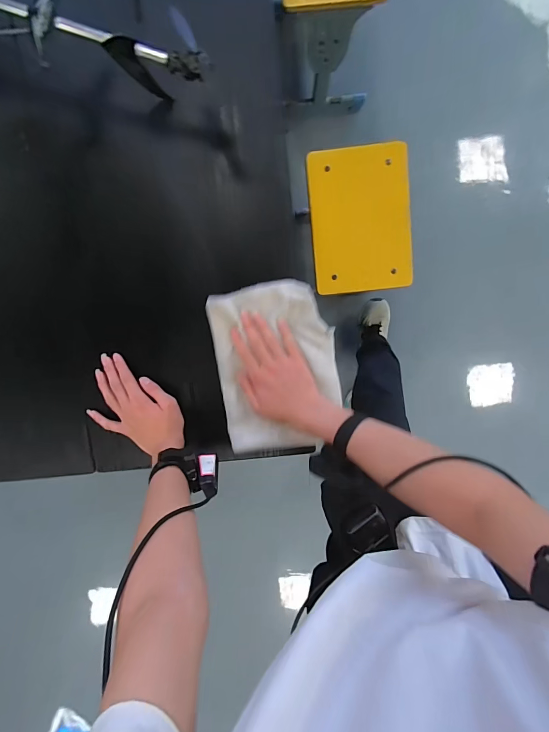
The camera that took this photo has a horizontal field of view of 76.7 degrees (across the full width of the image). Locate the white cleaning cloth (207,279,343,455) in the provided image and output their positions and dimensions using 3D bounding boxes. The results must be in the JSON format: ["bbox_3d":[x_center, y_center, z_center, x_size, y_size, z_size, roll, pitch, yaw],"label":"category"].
[{"bbox_3d":[0.006,0.004,0.538,0.184,0.028,0.258,-9,96,1],"label":"white cleaning cloth"}]

